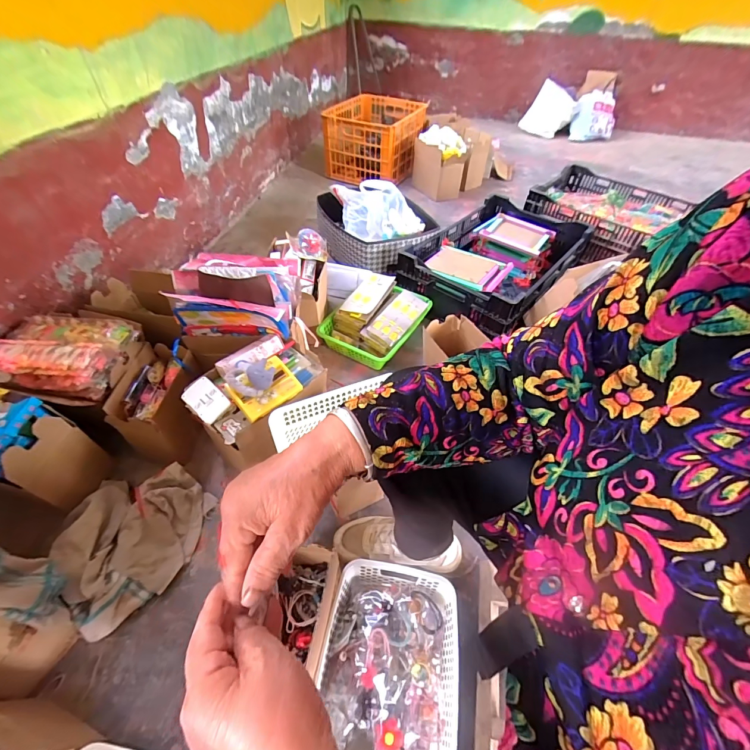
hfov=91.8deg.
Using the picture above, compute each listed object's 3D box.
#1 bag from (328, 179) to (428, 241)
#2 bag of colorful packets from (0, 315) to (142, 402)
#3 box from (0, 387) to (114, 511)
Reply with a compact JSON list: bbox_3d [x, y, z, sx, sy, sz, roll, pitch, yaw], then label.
[{"bbox_3d":[0.002,-0.586,1.309,0.205,0.145,0.364,-21,51,-19],"label":"bag"},{"bbox_3d":[-0.641,-0.049,0.749,0.242,0.065,0.197,6,48,4],"label":"bag of colorful packets"},{"bbox_3d":[-0.681,0.140,0.677,0.204,0.221,0.142,10,48,8],"label":"box"}]

